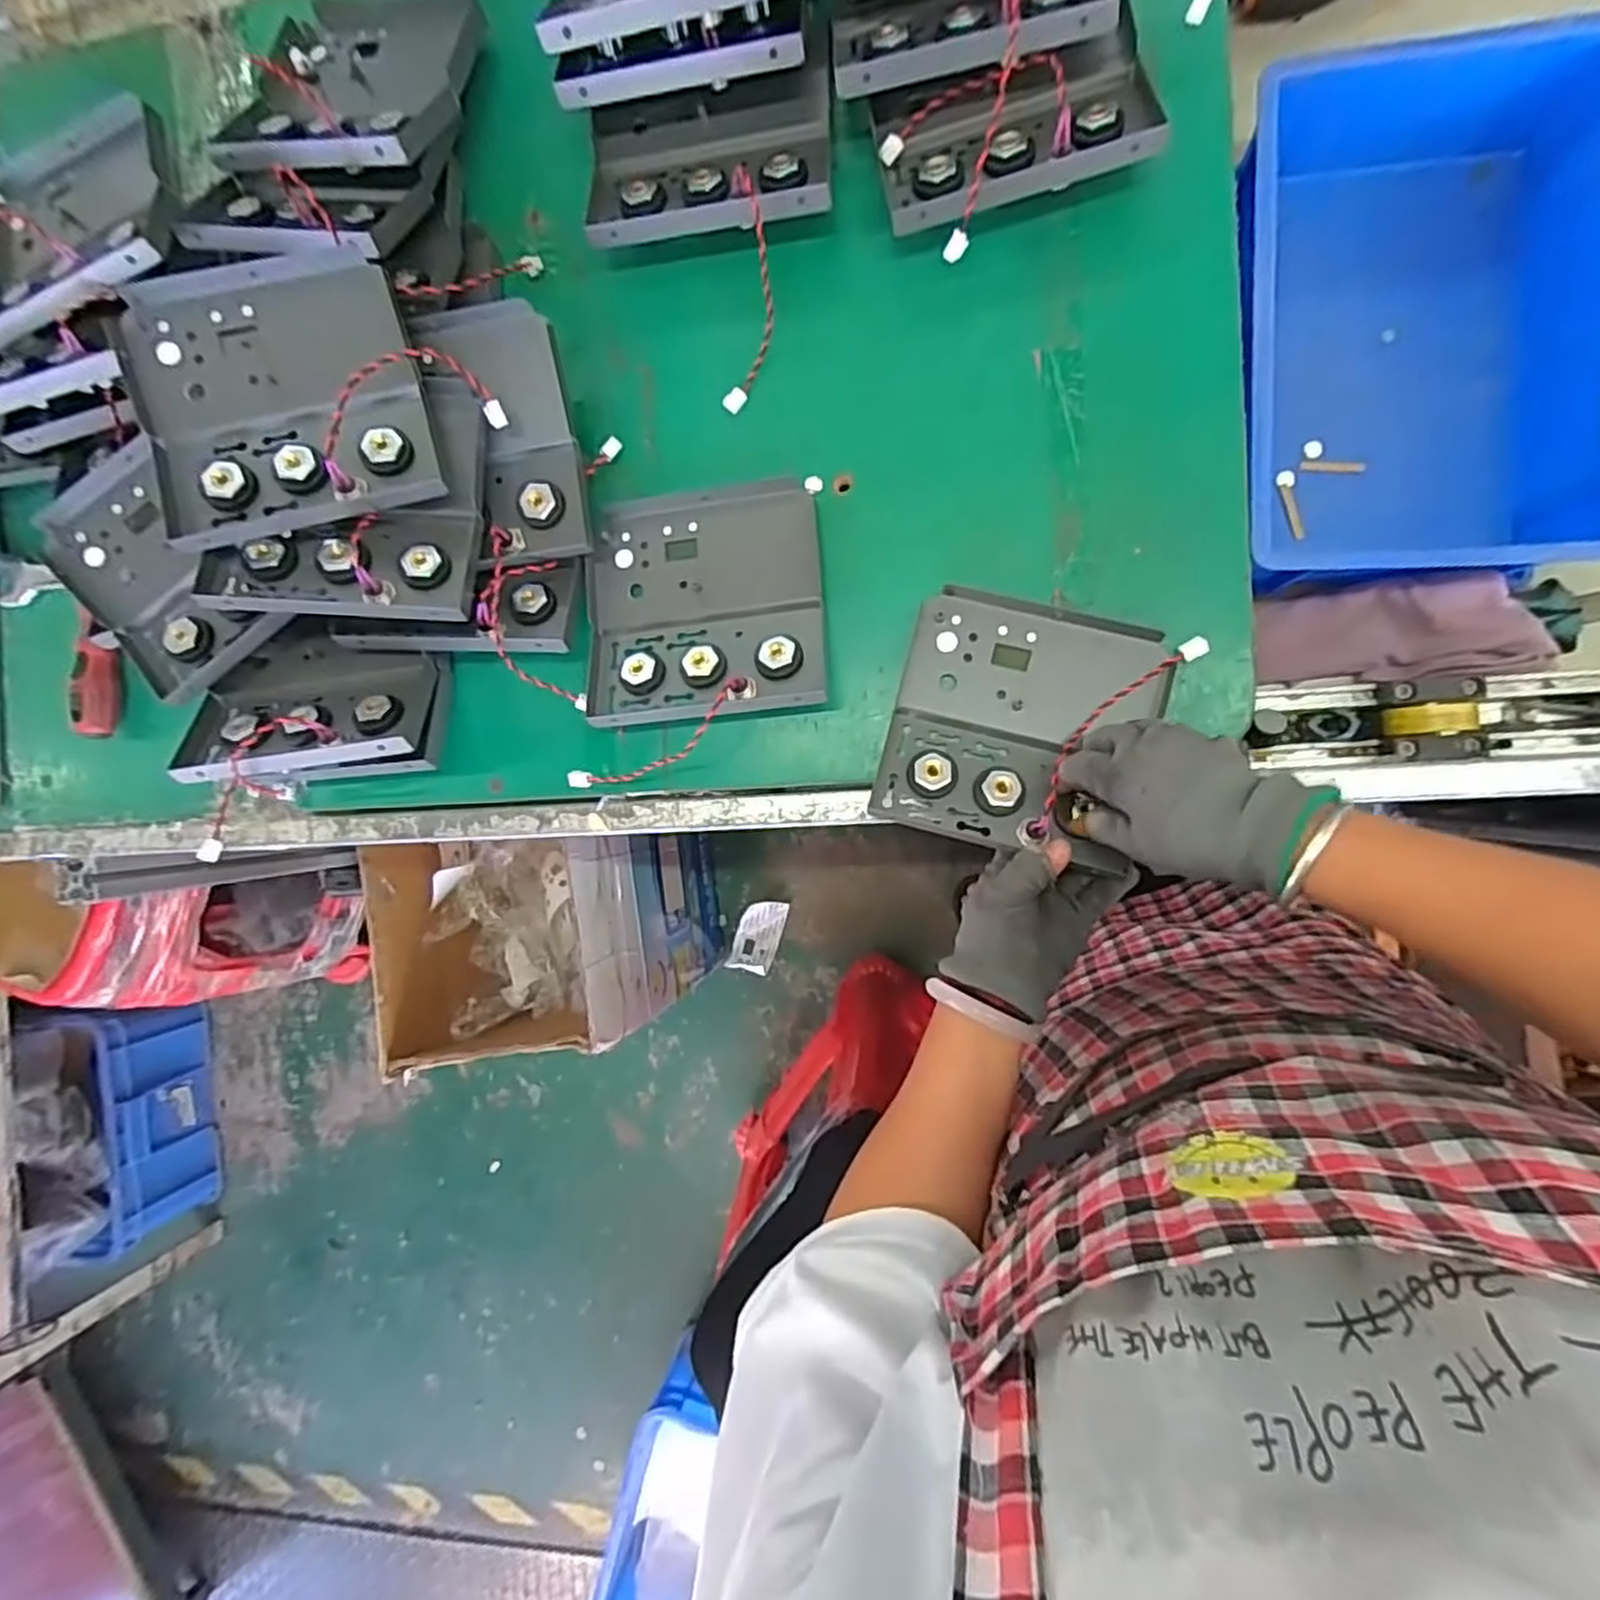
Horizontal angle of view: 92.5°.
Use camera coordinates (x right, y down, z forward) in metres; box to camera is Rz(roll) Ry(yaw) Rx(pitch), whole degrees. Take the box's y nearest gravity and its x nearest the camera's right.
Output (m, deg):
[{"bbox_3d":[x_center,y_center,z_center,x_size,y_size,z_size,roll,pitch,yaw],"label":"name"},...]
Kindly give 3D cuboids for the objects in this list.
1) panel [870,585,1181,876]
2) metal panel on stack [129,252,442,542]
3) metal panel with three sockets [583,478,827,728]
[{"bbox_3d":[0.136,-0.046,0.467,0.152,0.034,0.149,14,94,9],"label":"panel"},{"bbox_3d":[-0.313,-0.243,0.464,0.157,0.035,0.148,-15,91,-1],"label":"metal panel on stack"},{"bbox_3d":[-0.064,-0.130,0.502,0.159,0.038,0.154,-4,91,10],"label":"metal panel with three sockets"}]

